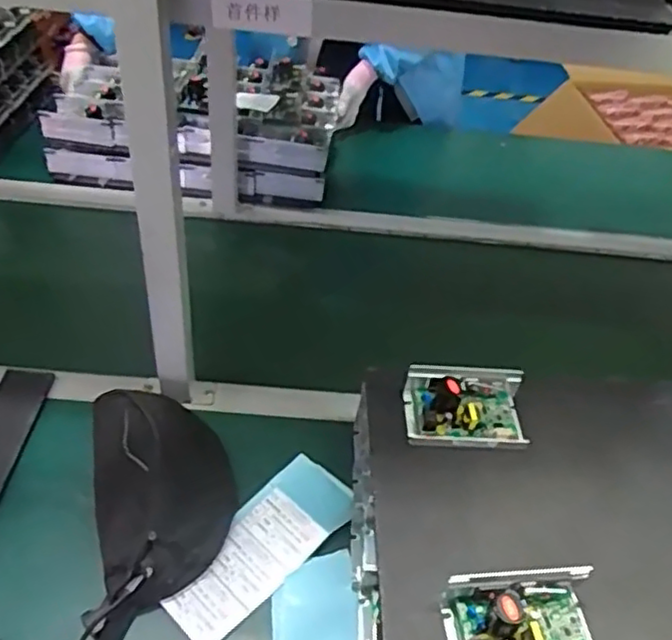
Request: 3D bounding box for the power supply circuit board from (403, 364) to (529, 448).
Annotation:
[{"bbox_3d":[0.147,0.101,0.739,0.131,0.054,0.086,4,44,-3],"label":"power supply circuit board"}]

